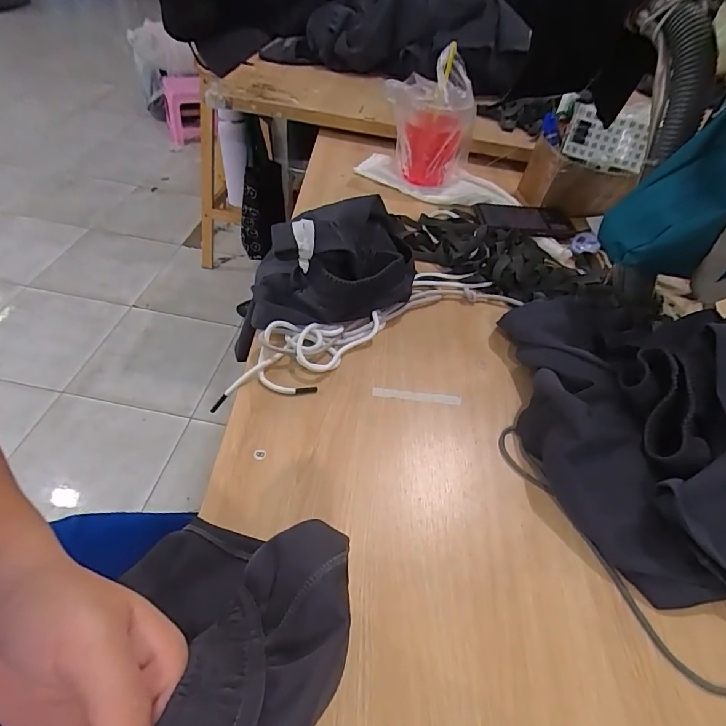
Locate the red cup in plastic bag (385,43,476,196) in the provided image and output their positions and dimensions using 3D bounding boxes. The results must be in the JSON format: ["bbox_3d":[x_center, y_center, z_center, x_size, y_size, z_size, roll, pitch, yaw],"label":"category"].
[{"bbox_3d":[0.119,-0.417,0.758,0.121,0.184,0.117,3,49,-3],"label":"red cup in plastic bag"}]

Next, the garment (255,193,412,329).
[{"bbox_3d":[-0.039,-0.135,0.555,0.210,0.097,0.177,-6,50,-11],"label":"garment"}]

